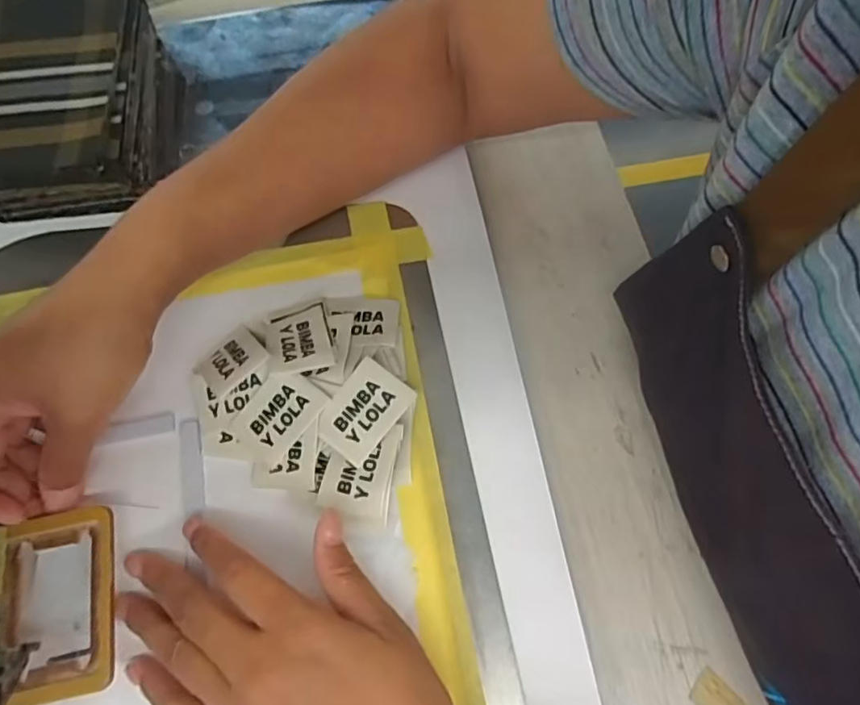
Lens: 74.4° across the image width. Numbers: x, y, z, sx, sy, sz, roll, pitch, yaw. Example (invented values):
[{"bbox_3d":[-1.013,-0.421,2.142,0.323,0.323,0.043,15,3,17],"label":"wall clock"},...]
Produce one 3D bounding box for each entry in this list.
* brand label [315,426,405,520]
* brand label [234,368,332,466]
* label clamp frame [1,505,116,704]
[{"bbox_3d":[-0.036,0.058,0.292,0.034,0.004,0.046,12,73,5],"label":"brand label"},{"bbox_3d":[-0.079,0.033,0.298,0.036,0.004,0.046,35,91,12],"label":"brand label"},{"bbox_3d":[-0.170,0.114,0.260,0.046,0.008,0.081,-13,68,-4],"label":"label clamp frame"}]

